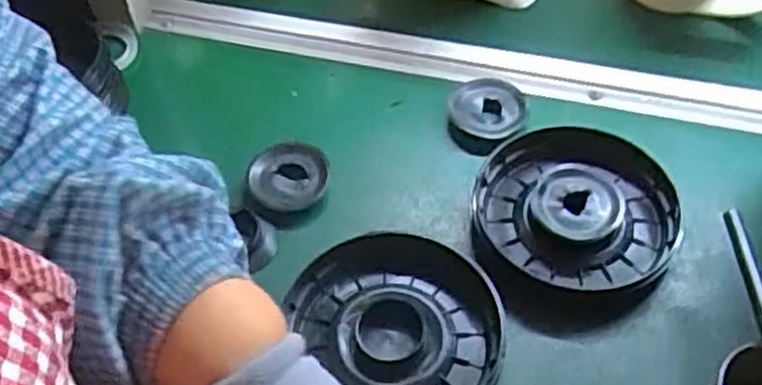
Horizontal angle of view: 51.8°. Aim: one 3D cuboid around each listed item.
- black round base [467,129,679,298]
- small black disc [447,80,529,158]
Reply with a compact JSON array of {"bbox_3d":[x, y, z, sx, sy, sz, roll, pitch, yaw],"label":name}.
[{"bbox_3d":[0.138,0.014,0.550,0.140,0.034,0.127,4,52,5],"label":"black round base"},{"bbox_3d":[0.081,-0.056,0.607,0.059,0.020,0.066,6,52,7],"label":"small black disc"}]

